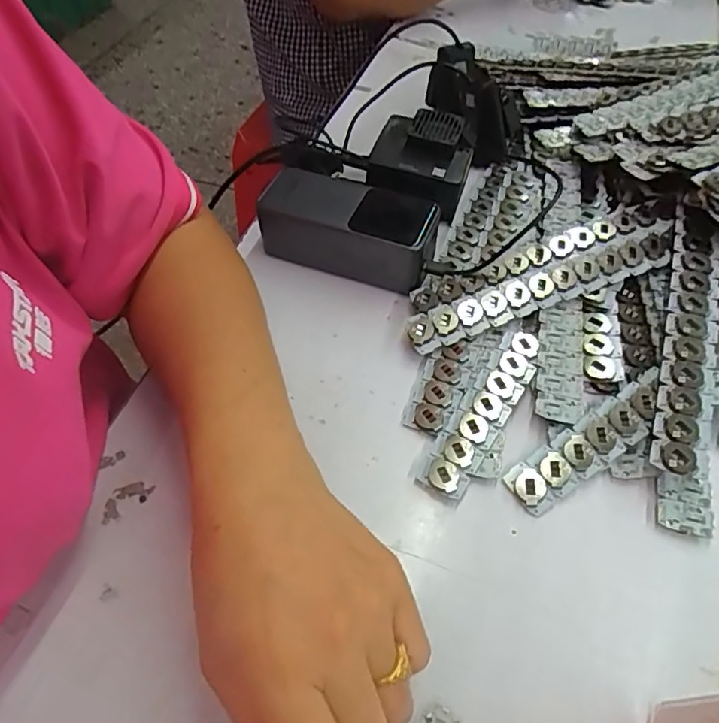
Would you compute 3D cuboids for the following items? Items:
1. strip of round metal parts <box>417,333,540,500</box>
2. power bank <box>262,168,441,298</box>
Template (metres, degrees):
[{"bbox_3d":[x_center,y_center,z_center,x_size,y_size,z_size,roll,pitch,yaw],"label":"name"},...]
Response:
[{"bbox_3d":[0.079,0.029,0.341,0.027,0.009,0.121,29,61,19],"label":"strip of round metal parts"},{"bbox_3d":[-0.008,-0.105,0.411,0.131,0.040,0.058,20,58,14],"label":"power bank"}]

